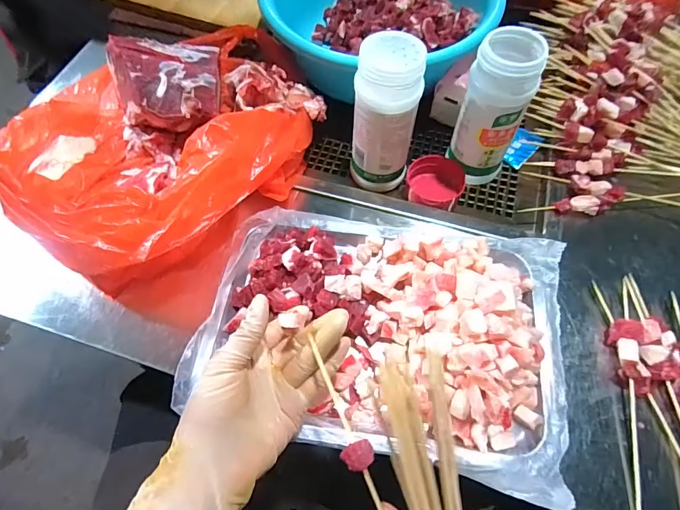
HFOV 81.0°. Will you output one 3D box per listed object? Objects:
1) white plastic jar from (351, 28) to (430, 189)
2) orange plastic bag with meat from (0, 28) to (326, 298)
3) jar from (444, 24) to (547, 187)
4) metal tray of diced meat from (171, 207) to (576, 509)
[{"bbox_3d":[0.046,-0.138,0.411,0.062,0.147,0.073,6,63,4],"label":"white plastic jar"},{"bbox_3d":[-0.171,-0.152,0.416,0.319,0.099,0.280,-37,68,-16],"label":"orange plastic bag with meat"},{"bbox_3d":[0.160,-0.147,0.419,0.066,0.158,0.072,0,63,1],"label":"jar"},{"bbox_3d":[0.036,0.059,0.346,0.314,0.050,0.211,9,63,6],"label":"metal tray of diced meat"}]

